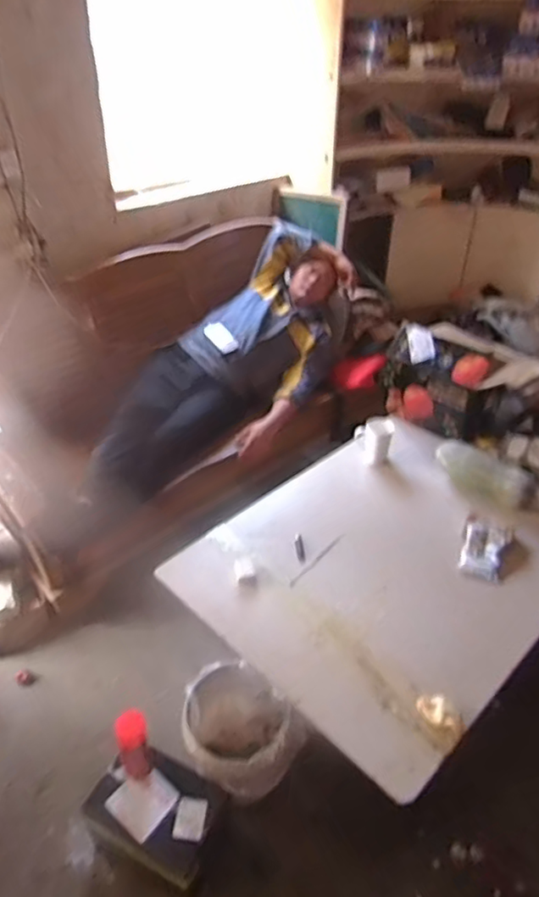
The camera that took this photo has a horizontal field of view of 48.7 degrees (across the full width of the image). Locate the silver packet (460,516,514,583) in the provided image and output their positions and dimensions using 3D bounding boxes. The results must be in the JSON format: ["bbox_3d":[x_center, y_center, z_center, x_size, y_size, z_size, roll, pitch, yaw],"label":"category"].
[{"bbox_3d":[0.579,0.263,1.600,0.125,0.069,0.171,16,40,18],"label":"silver packet"}]

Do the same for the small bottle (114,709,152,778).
[{"bbox_3d":[-0.291,0.643,1.291,0.065,0.166,0.067,1,37,-1],"label":"small bottle"}]

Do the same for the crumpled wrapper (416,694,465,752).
[{"bbox_3d":[0.353,0.554,1.216,0.072,0.032,0.108,-13,40,-18],"label":"crumpled wrapper"}]

